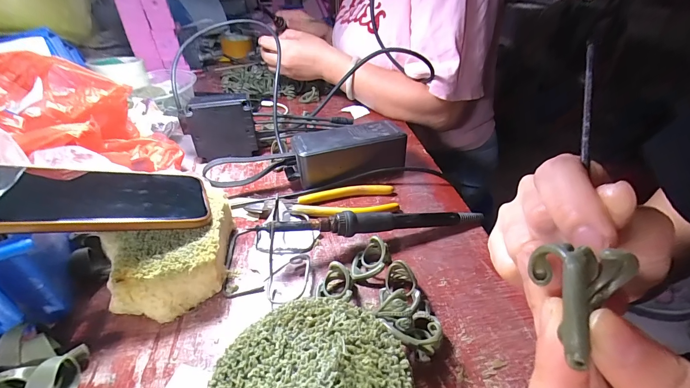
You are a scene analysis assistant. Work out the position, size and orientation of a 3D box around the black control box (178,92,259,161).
[{"bbox_3d":[-0.163,-0.087,0.419,0.087,0.084,0.027,-6,37,-4],"label":"black control box"}]

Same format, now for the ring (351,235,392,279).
[{"bbox_3d":[0.022,0.054,0.264,0.029,0.022,0.030,0,36,0],"label":"ring"}]

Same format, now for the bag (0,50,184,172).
[{"bbox_3d":[-0.255,-0.078,0.326,0.118,0.117,0.096,0,36,1],"label":"bag"}]

